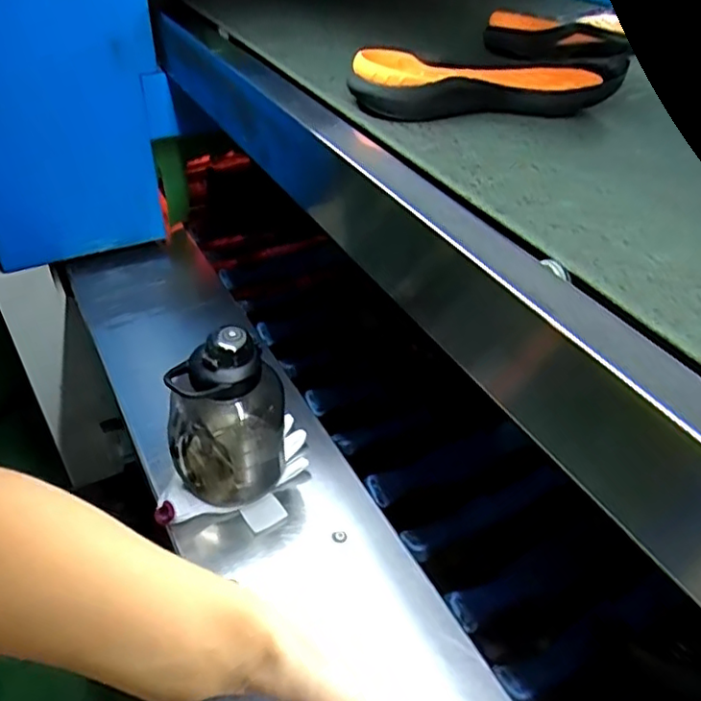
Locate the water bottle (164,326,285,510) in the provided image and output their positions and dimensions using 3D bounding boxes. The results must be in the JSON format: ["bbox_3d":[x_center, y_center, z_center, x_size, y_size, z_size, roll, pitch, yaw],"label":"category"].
[{"bbox_3d":[-0.136,0.079,0.700,0.130,0.220,0.094,1,38,-9],"label":"water bottle"}]

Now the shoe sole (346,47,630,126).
[{"bbox_3d":[0.148,-0.271,0.617,0.294,0.058,0.078,-6,40,-17],"label":"shoe sole"}]

